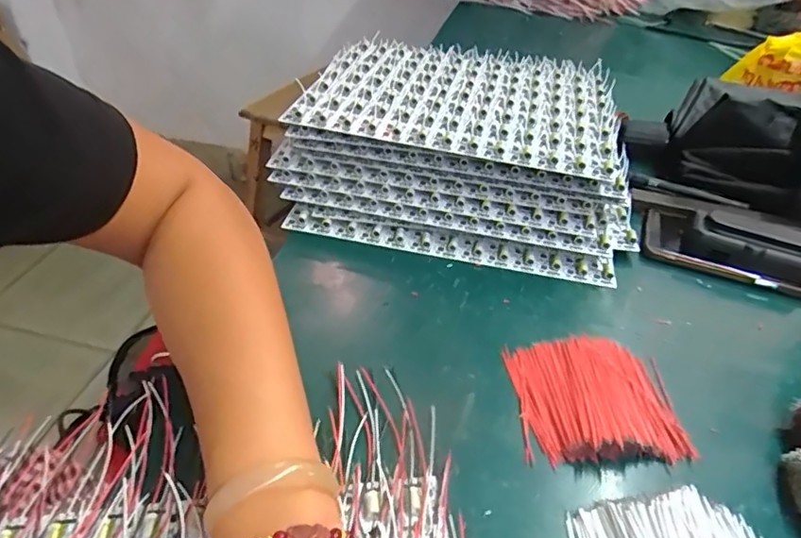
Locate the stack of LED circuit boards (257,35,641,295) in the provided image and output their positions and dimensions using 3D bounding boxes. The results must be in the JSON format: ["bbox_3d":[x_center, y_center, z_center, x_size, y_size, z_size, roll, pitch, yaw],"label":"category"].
[{"bbox_3d":[0.062,-0.135,0.572,0.324,0.086,0.305,10,41,6],"label":"stack of LED circuit boards"}]

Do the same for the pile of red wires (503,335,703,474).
[{"bbox_3d":[0.128,0.082,0.363,0.102,0.019,0.086,1,41,-5],"label":"pile of red wires"}]

